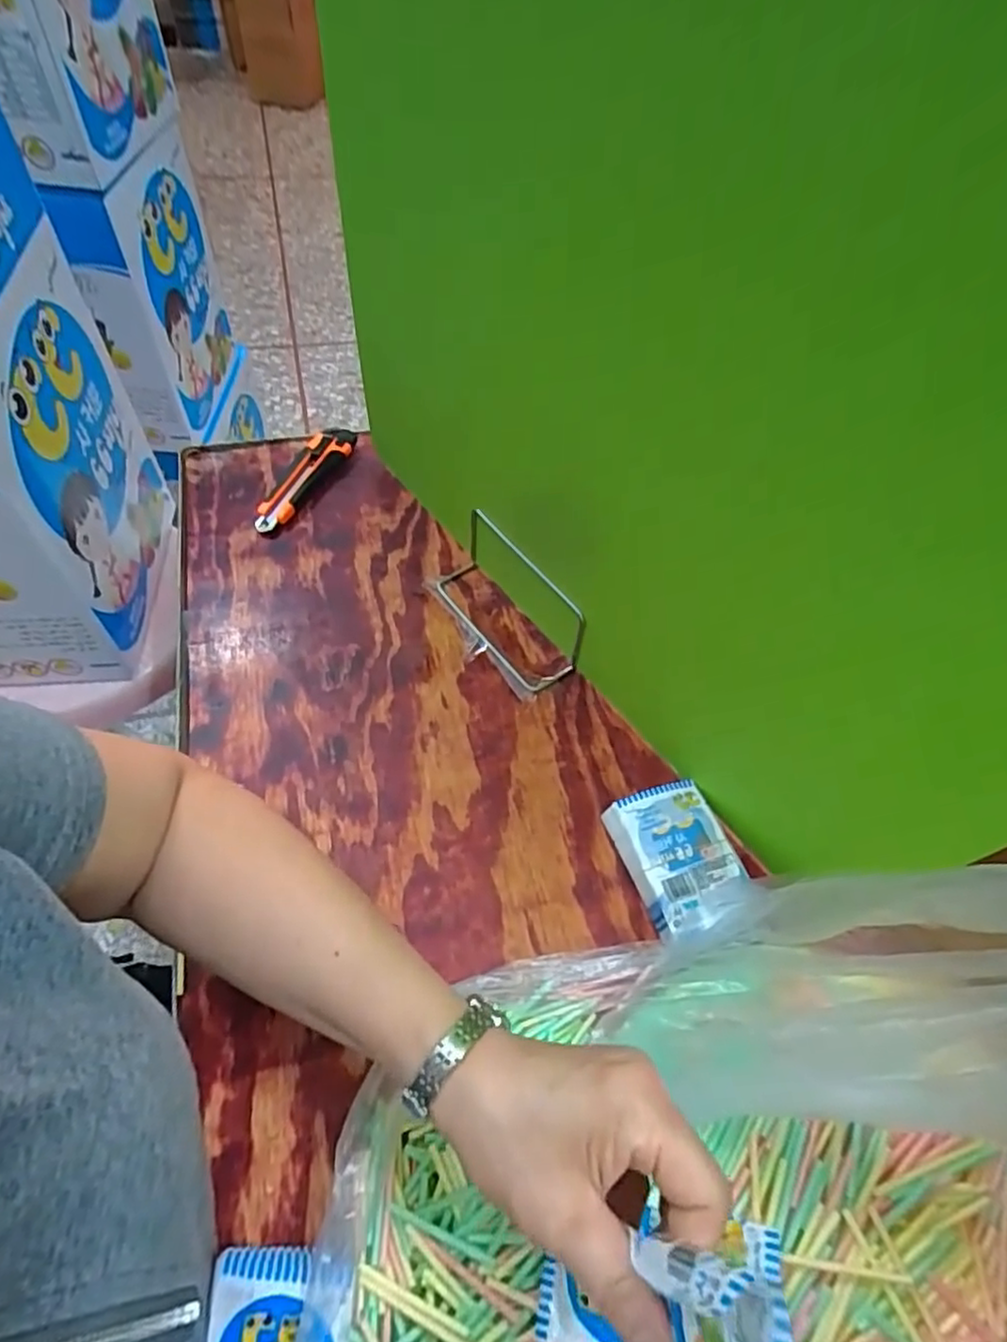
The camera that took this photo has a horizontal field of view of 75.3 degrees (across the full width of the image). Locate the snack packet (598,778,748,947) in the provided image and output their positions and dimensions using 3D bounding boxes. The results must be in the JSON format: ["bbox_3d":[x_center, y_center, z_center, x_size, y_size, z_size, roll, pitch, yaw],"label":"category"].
[{"bbox_3d":[0.126,0.135,0.467,0.074,0.025,0.098,-13,58,-14],"label":"snack packet"}]

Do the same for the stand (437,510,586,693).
[{"bbox_3d":[-0.002,-0.063,0.557,0.066,0.077,0.158,-30,62,-21],"label":"stand"}]

